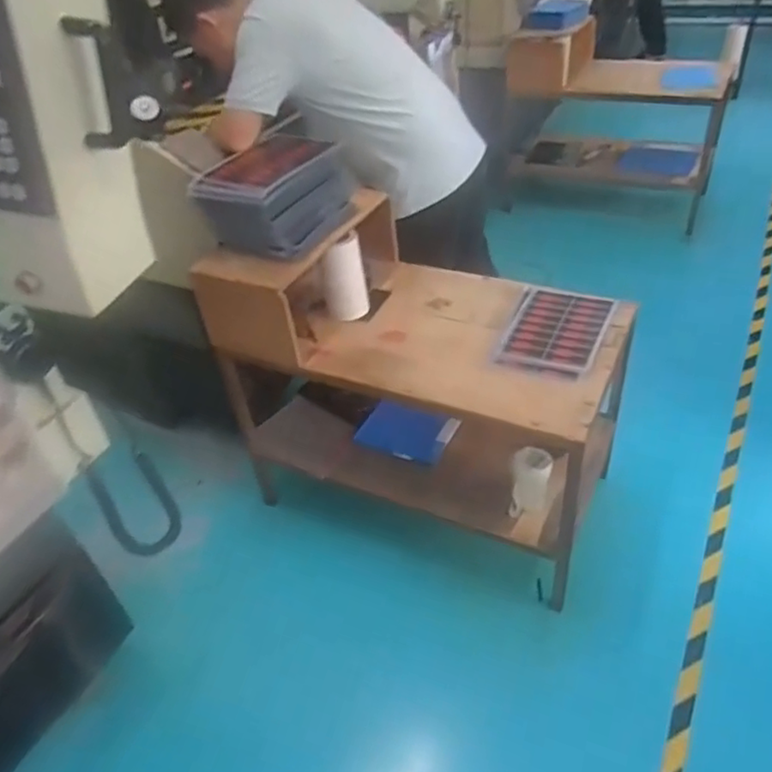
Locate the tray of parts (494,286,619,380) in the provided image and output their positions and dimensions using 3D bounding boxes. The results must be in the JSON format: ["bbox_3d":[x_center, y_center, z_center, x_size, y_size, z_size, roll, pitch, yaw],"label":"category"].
[{"bbox_3d":[0.381,-0.131,1.415,0.205,0.035,0.296,13,44,22],"label":"tray of parts"}]

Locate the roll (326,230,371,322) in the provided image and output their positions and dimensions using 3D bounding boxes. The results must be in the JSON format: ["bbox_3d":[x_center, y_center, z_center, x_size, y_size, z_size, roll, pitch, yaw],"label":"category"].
[{"bbox_3d":[-0.092,-0.246,1.513,0.099,0.199,0.078,-8,40,-1],"label":"roll"}]

